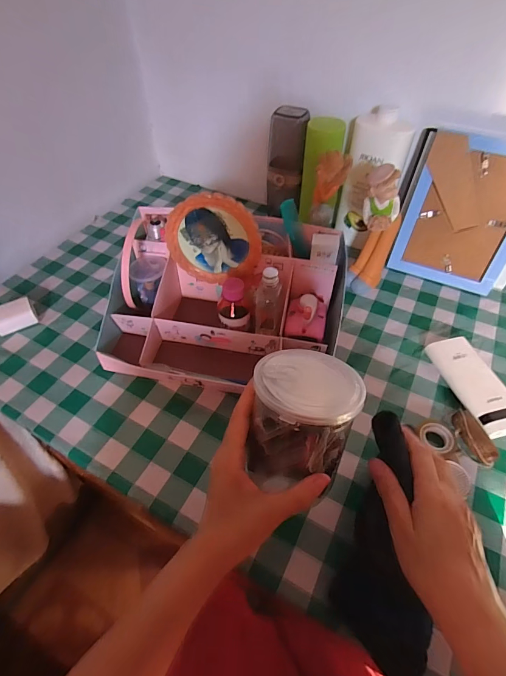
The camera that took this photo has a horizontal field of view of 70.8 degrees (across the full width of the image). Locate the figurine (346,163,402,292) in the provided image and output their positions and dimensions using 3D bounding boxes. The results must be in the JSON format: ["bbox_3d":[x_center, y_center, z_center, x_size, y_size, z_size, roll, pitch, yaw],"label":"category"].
[{"bbox_3d":[0.183,-0.157,0.533,0.053,0.201,0.057,28,56,21],"label":"figurine"}]

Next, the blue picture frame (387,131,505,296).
[{"bbox_3d":[0.330,-0.187,0.554,0.169,0.214,0.018,20,38,17],"label":"blue picture frame"}]

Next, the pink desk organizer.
[{"bbox_3d":[-0.044,-0.056,0.495,0.296,0.128,0.221,9,51,8],"label":"pink desk organizer"}]

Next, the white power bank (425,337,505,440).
[{"bbox_3d":[0.290,0.060,0.467,0.057,0.024,0.142,-10,51,-8],"label":"white power bank"}]

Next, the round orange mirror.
[{"bbox_3d":[-0.053,-0.131,0.488,0.123,0.122,0.022,6,50,4],"label":"round orange mirror"}]

